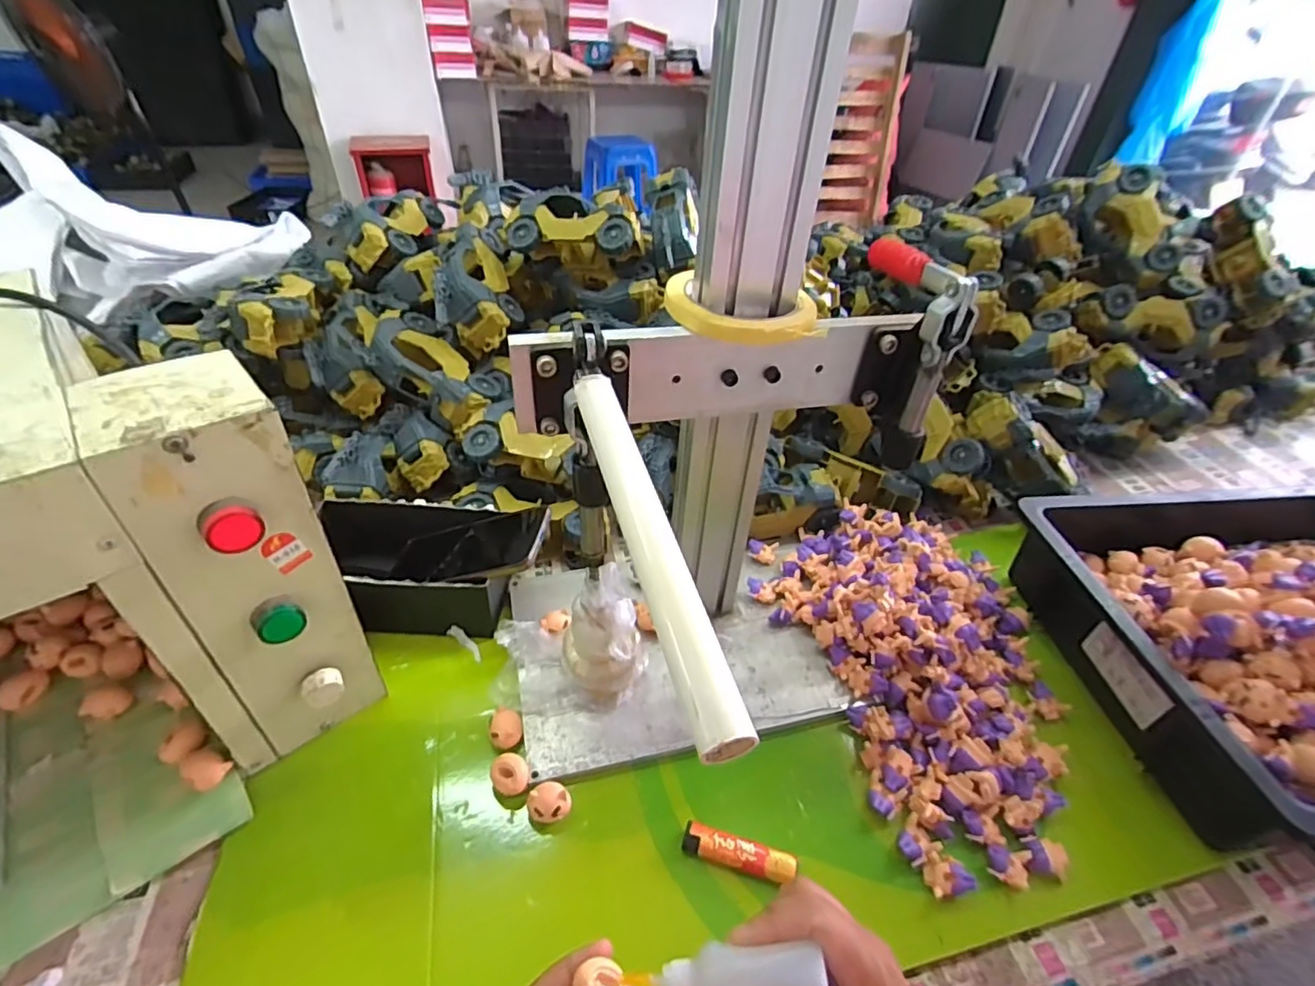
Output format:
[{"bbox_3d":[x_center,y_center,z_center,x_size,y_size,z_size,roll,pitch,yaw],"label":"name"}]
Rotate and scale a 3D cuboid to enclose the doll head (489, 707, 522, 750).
[{"bbox_3d":[-0.121,0.191,0.478,0.024,0.018,0.031,-11,43,-15],"label":"doll head"}]

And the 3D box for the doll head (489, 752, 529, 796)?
[{"bbox_3d":[-0.110,0.213,0.447,0.027,0.024,0.026,2,41,-1],"label":"doll head"}]

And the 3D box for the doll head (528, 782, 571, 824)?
[{"bbox_3d":[-0.079,0.228,0.438,0.029,0.021,0.025,-15,44,-19],"label":"doll head"}]

